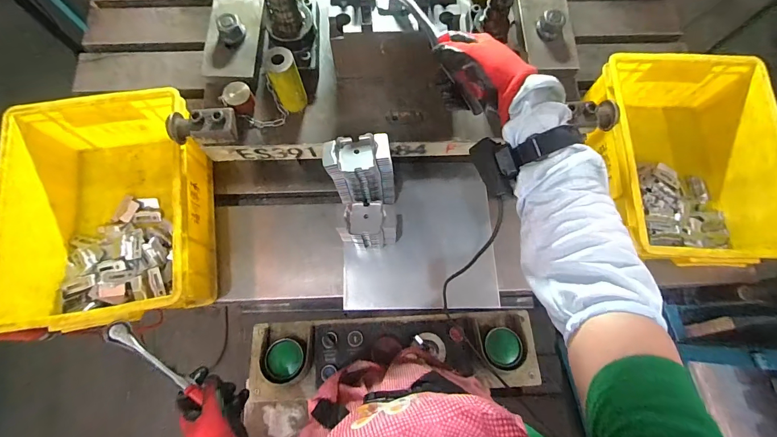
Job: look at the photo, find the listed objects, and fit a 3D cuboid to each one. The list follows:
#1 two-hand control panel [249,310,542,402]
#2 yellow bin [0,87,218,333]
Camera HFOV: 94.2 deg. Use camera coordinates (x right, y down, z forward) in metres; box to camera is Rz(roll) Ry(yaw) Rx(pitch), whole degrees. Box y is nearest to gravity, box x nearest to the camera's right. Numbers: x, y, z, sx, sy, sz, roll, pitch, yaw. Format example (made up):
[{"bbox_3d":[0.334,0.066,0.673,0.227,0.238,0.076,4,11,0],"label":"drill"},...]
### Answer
[{"bbox_3d":[0.011,0.259,0.695,0.538,0.076,0.134,-3,75,-2],"label":"two-hand control panel"},{"bbox_3d":[-0.426,-0.009,0.573,0.257,0.132,0.344,-8,75,-4],"label":"yellow bin"}]

